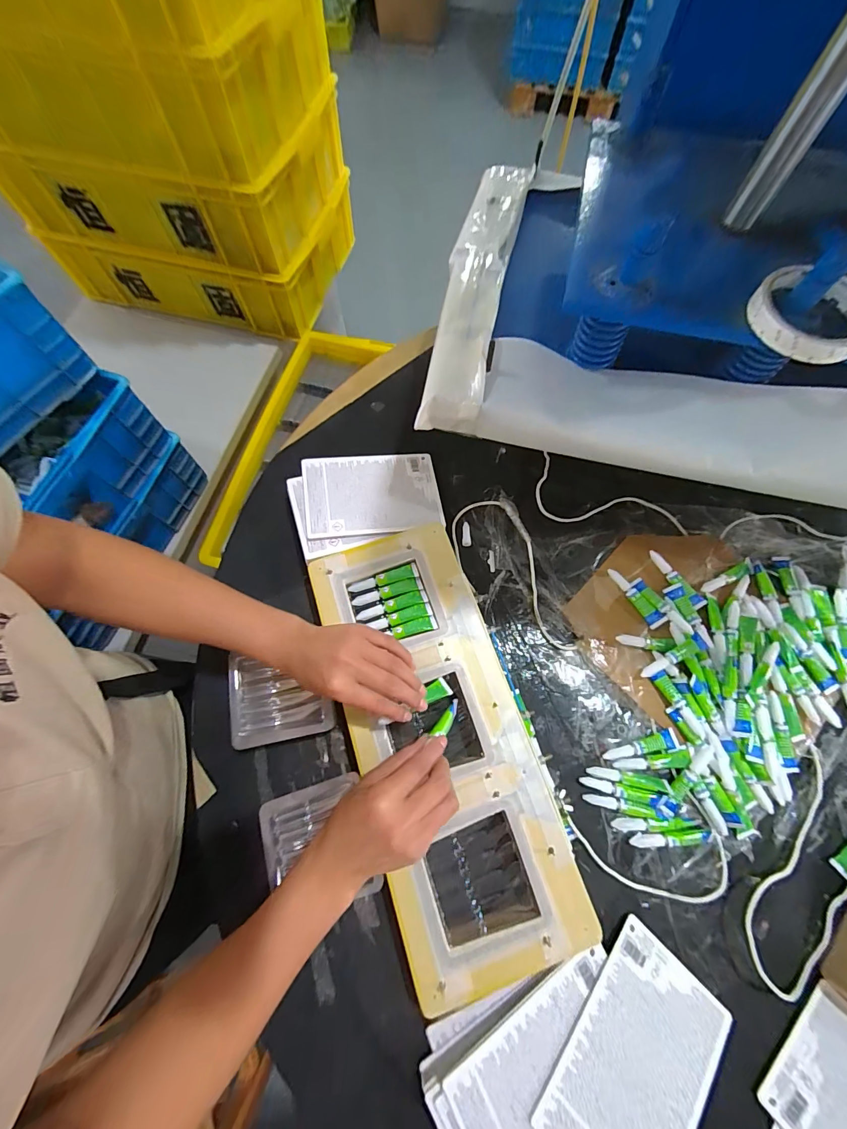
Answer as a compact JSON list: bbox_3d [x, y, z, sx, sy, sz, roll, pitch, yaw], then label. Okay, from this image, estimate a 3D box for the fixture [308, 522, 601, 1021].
[{"bbox_3d":[0.013,0.163,0.403,0.169,0.033,0.422,-18,72,-4],"label":"fixture"}]

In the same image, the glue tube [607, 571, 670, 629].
[{"bbox_3d":[0.253,0.038,0.474,0.018,0.013,0.082,-29,72,-7],"label":"glue tube"}]

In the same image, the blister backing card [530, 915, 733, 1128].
[{"bbox_3d":[0.182,0.424,0.333,0.117,0.007,0.170,43,67,10],"label":"blister backing card"}]

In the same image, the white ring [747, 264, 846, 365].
[{"bbox_3d":[0.312,-0.203,0.321,0.088,0.016,0.088,0,70,-1],"label":"white ring"}]

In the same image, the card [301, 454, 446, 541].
[{"bbox_3d":[-0.064,-0.090,0.507,0.169,0.008,0.116,-6,67,-13],"label":"card"}]

